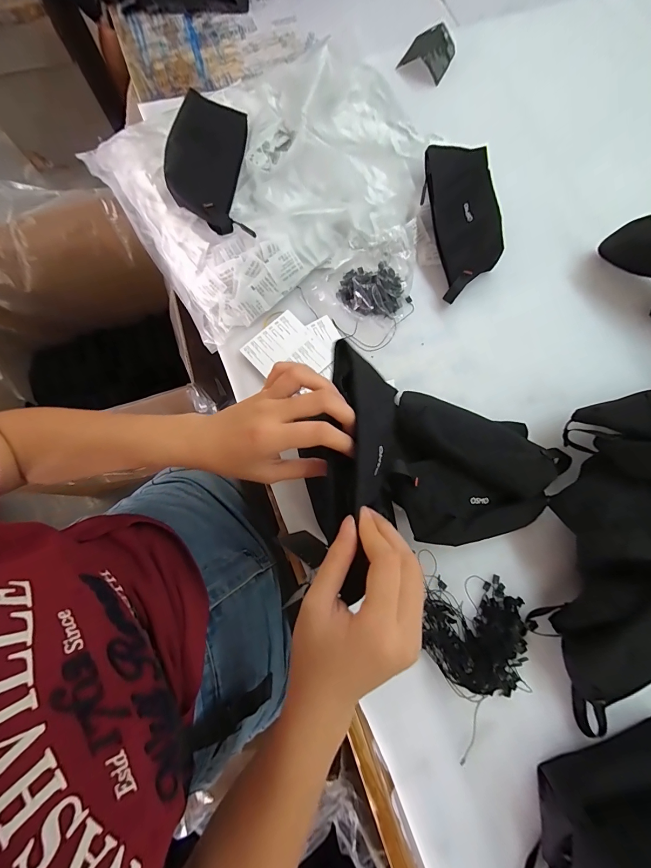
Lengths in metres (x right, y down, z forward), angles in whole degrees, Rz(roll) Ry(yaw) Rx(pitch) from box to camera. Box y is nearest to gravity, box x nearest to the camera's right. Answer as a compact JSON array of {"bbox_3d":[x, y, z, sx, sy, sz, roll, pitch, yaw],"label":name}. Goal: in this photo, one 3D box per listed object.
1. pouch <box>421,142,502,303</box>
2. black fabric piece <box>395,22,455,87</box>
[{"bbox_3d":[0.195,-0.298,0.482,0.096,0.024,0.203,-6,89,-1],"label":"pouch"},{"bbox_3d":[0.182,-0.671,0.604,0.079,0.033,0.088,28,79,7],"label":"black fabric piece"}]

